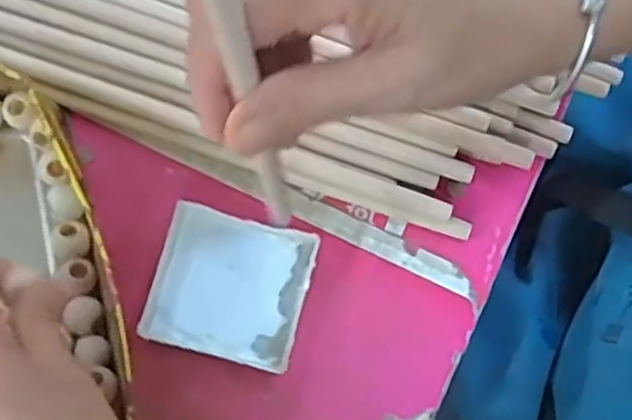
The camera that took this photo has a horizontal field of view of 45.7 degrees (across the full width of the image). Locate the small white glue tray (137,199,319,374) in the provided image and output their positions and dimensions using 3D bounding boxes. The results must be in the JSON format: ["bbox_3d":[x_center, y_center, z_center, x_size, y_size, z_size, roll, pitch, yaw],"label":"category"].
[{"bbox_3d":[-0.043,0.038,0.380,0.075,0.012,0.071,15,80,2],"label":"small white glue tray"}]

